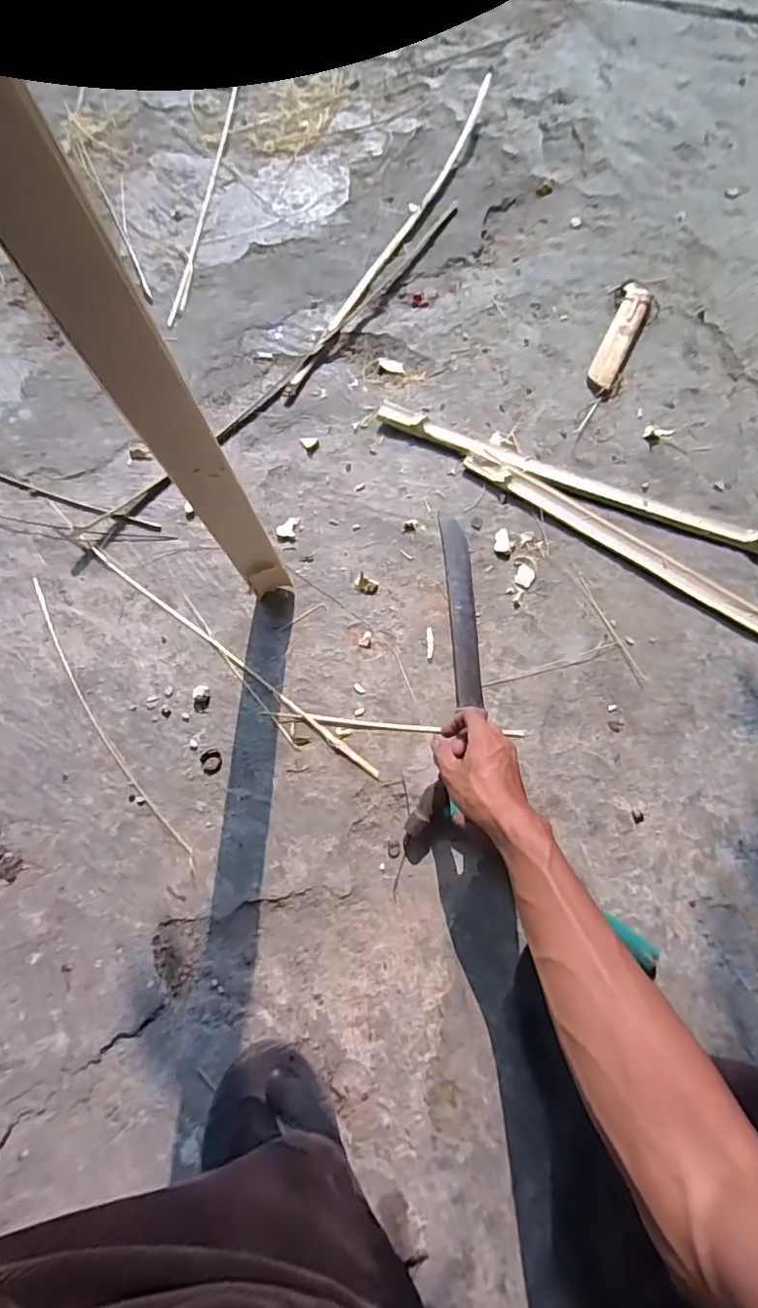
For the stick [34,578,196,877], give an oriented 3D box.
[{"bbox_3d":[-0.320,0.072,0.651,0.024,0.005,0.418,-33,72,-16],"label":"stick"}]

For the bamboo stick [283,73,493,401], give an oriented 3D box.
[{"bbox_3d":[0.058,-0.805,1.036,0.039,0.028,0.973,22,67,6],"label":"bamboo stick"}]

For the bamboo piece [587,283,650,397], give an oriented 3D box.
[{"bbox_3d":[0.403,-0.530,0.944,0.049,0.026,0.282,24,67,7],"label":"bamboo piece"}]

